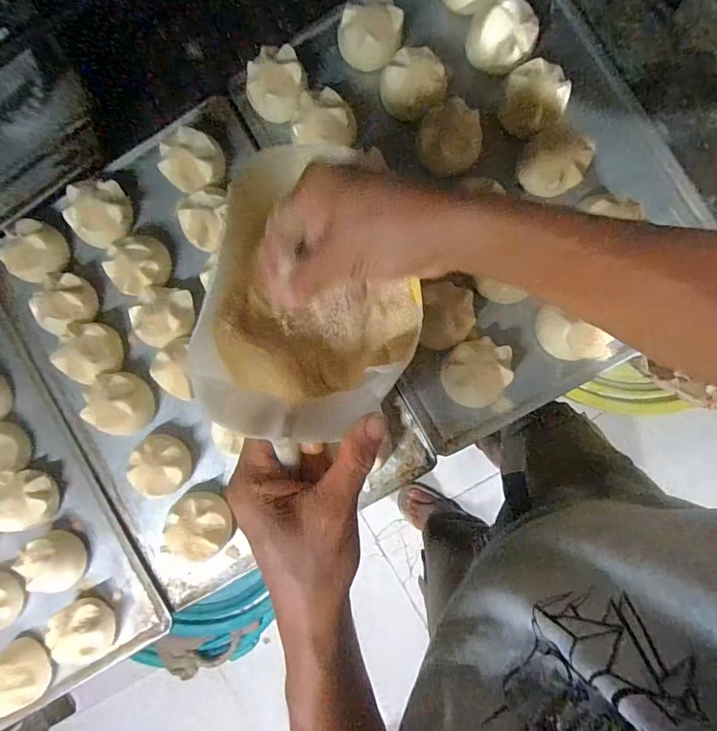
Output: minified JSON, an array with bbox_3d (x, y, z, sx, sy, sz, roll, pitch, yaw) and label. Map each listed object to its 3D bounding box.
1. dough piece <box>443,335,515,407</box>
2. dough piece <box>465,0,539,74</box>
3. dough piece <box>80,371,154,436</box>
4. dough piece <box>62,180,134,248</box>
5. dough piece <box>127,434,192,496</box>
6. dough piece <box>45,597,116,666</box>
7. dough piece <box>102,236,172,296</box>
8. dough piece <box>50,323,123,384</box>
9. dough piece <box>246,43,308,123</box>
[{"bbox_3d":[0.113,0.006,0.442,0.057,0.036,0.065,30,93,6],"label":"dough piece"},{"bbox_3d":[0.137,-0.313,0.448,0.062,0.056,0.058,0,89,7],"label":"dough piece"},{"bbox_3d":[-0.253,0.040,0.486,0.064,0.041,0.065,0,89,7],"label":"dough piece"},{"bbox_3d":[-0.275,-0.158,0.490,0.063,0.049,0.069,-4,89,7],"label":"dough piece"},{"bbox_3d":[-0.204,0.104,0.483,0.062,0.039,0.064,0,89,7],"label":"dough piece"},{"bbox_3d":[-0.290,0.280,0.485,0.056,0.042,0.061,-35,86,5],"label":"dough piece"},{"bbox_3d":[-0.226,-0.104,0.483,0.053,0.046,0.054,0,89,7],"label":"dough piece"},{"bbox_3d":[-0.289,-0.013,0.491,0.059,0.048,0.062,0,89,7],"label":"dough piece"},{"bbox_3d":[-0.082,-0.281,0.471,0.060,0.042,0.070,-24,87,6],"label":"dough piece"}]

